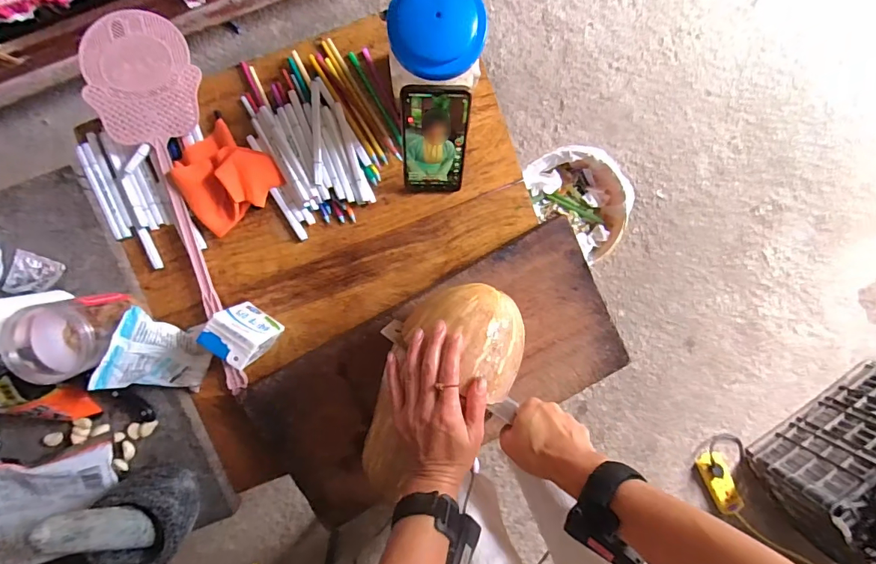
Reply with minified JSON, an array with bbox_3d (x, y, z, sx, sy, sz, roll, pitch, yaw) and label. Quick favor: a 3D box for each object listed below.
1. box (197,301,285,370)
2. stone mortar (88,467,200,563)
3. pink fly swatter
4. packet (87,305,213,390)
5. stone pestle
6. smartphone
[{"bbox_3d":[-0.248,0.066,0.577,0.068,0.111,0.044,33,92,-5],"label":"box"},{"bbox_3d":[-0.363,0.292,0.561,0.098,0.088,0.107,0,95,-3],"label":"stone mortar"},{"bbox_3d":[-0.359,-0.096,0.591,0.128,0.018,0.504,-8,95,-2],"label":"pink fly swatter"},{"bbox_3d":[-0.347,0.094,0.561,0.122,0.030,0.094,23,94,-48],"label":"packet"},{"bbox_3d":[-0.369,0.273,0.491,0.034,0.126,0.036,-39,55,0],"label":"stone pestle"},{"bbox_3d":[-0.004,-0.164,0.540,0.076,0.163,0.009,1,62,-1],"label":"smartphone"}]

